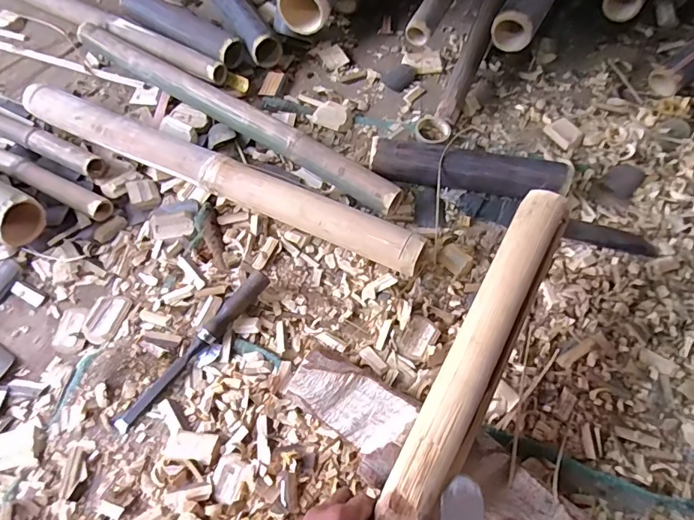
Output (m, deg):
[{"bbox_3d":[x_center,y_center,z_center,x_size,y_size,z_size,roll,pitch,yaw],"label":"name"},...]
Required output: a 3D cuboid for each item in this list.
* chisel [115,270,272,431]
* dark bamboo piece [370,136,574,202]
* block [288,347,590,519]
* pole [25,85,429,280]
[{"bbox_3d":[-0.189,0.108,0.561,0.023,0.027,0.245,37,71,19],"label":"chisel"},{"bbox_3d":[0.166,-0.119,0.642,0.269,0.058,0.056,10,65,8],"label":"dark bamboo piece"},{"bbox_3d":[0.084,0.208,0.478,0.318,0.062,0.090,24,67,14],"label":"block"},{"bbox_3d":[-0.200,-0.125,0.655,0.650,0.064,0.058,23,67,13],"label":"pole"}]

